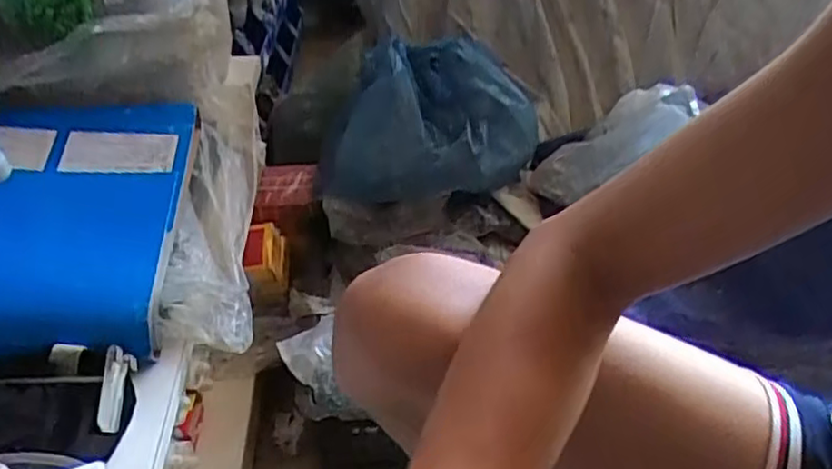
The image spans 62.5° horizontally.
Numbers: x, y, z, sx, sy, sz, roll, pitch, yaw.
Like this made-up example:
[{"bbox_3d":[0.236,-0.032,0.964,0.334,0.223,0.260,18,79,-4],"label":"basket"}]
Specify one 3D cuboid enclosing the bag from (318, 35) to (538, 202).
[{"bbox_3d":[0.011,-0.160,0.920,0.282,0.128,0.221,-14,41,-13],"label":"bag"}]

